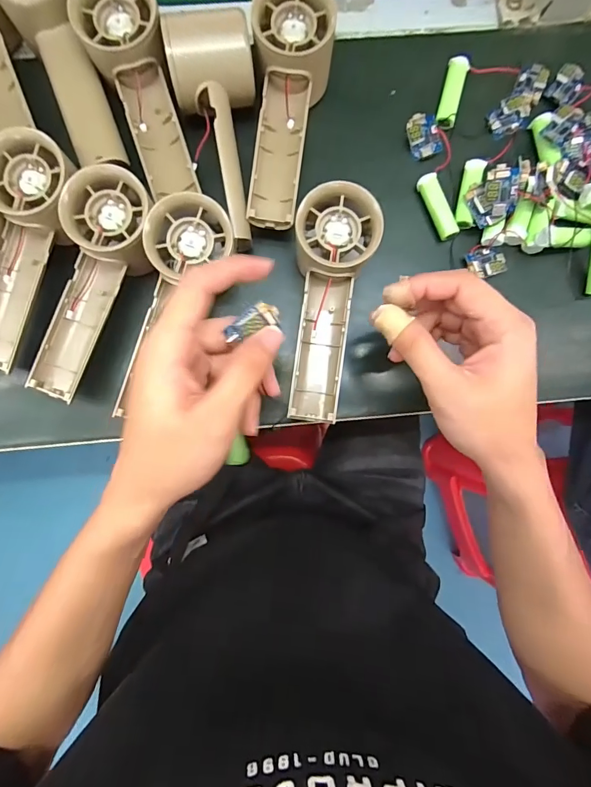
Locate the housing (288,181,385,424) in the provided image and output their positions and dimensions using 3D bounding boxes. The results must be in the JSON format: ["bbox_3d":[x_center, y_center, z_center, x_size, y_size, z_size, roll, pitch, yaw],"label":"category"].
[{"bbox_3d":[0.020,-0.058,0.281,0.051,0.052,0.151,9,88,-1],"label":"housing"}]

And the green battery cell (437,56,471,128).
[{"bbox_3d":[0.122,-0.232,0.313,0.015,0.012,0.057,13,88,-1],"label":"green battery cell"}]

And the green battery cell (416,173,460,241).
[{"bbox_3d":[0.110,-0.144,0.311,0.014,0.012,0.053,-23,89,-2],"label":"green battery cell"}]

